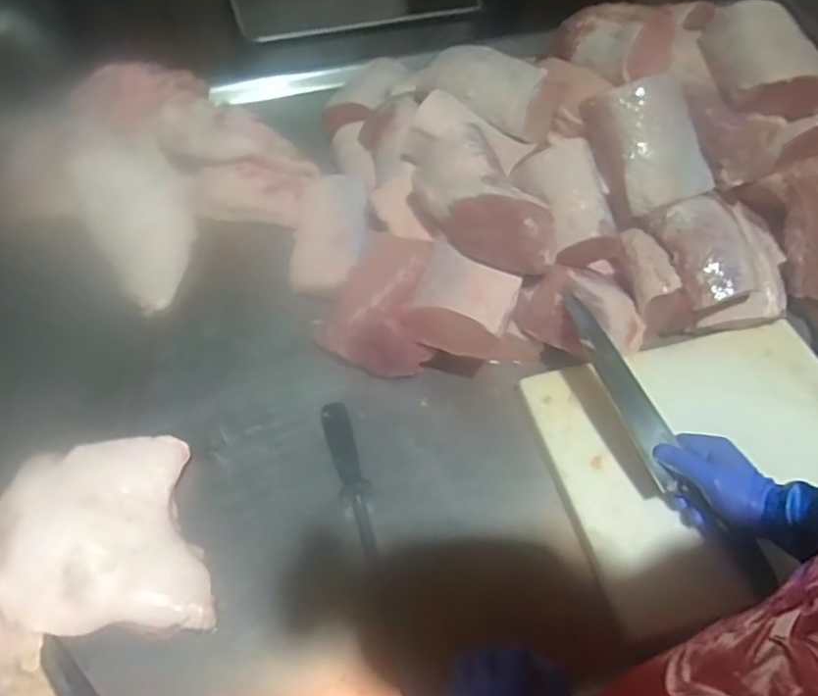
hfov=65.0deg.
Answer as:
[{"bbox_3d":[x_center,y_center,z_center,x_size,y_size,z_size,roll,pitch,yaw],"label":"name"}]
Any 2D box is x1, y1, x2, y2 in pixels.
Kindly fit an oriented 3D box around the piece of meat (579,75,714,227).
[{"bbox_3d":[0.287,-0.242,0.772,0.117,0.051,0.150,-21,98,-1],"label":"piece of meat"}]

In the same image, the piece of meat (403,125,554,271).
[{"bbox_3d":[0.086,-0.171,0.742,0.097,0.079,0.206,-29,57,-21],"label":"piece of meat"}]

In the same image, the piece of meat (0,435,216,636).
[{"bbox_3d":[-0.309,0.186,0.638,0.196,0.065,0.193,-10,52,-7],"label":"piece of meat"}]

